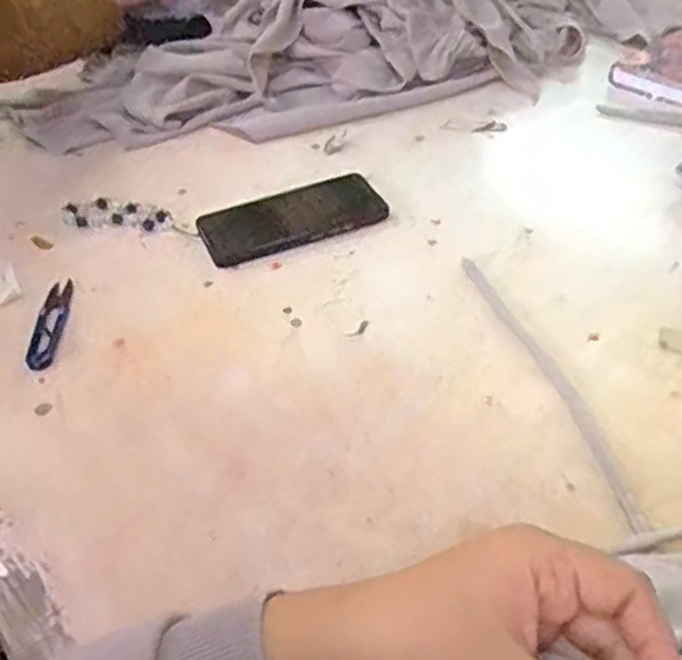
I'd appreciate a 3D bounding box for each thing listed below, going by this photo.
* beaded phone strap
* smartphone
[{"bbox_3d":[-0.195,-0.106,0.688,0.140,0.007,0.040,8,44,14],"label":"beaded phone strap"},{"bbox_3d":[-0.044,-0.103,0.667,0.165,0.011,0.081,-21,45,-17],"label":"smartphone"}]

